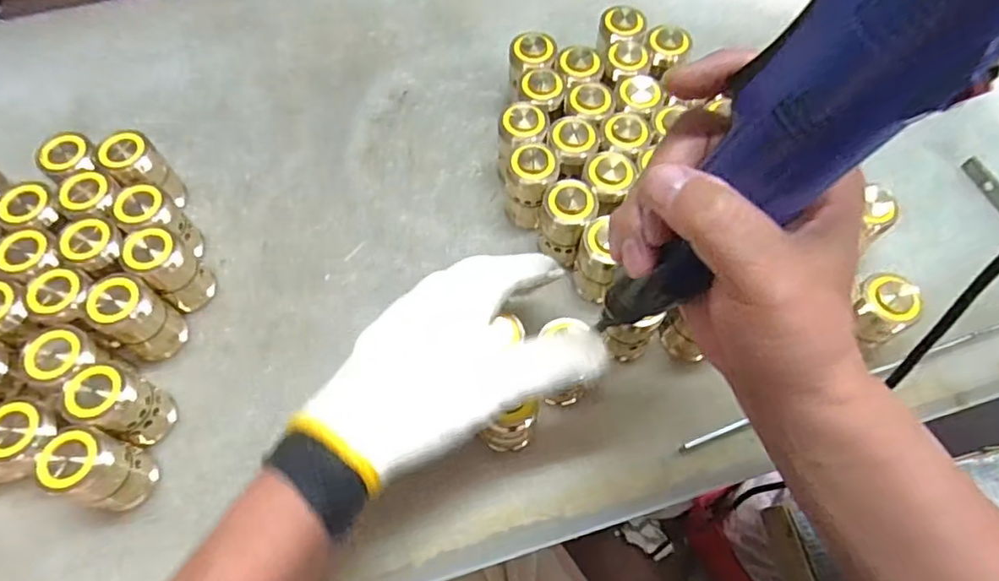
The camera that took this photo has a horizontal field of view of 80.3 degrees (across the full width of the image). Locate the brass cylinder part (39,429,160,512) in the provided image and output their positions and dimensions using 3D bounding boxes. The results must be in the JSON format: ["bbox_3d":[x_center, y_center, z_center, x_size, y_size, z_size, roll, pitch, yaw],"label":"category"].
[{"bbox_3d":[-0.237,0.109,0.356,0.033,0.064,0.036,1,62,-1],"label":"brass cylinder part"}]

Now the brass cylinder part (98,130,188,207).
[{"bbox_3d":[-0.272,-0.087,0.455,0.030,0.066,0.036,12,62,5],"label":"brass cylinder part"}]

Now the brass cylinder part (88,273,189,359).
[{"bbox_3d":[-0.243,0.019,0.401,0.031,0.065,0.037,33,66,15],"label":"brass cylinder part"}]

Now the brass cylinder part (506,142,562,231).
[{"bbox_3d":[0.024,-0.077,0.449,0.037,0.067,0.030,6,62,2],"label":"brass cylinder part"}]

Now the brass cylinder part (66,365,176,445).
[{"bbox_3d":[-0.235,0.072,0.375,0.033,0.064,0.034,29,65,13],"label":"brass cylinder part"}]

